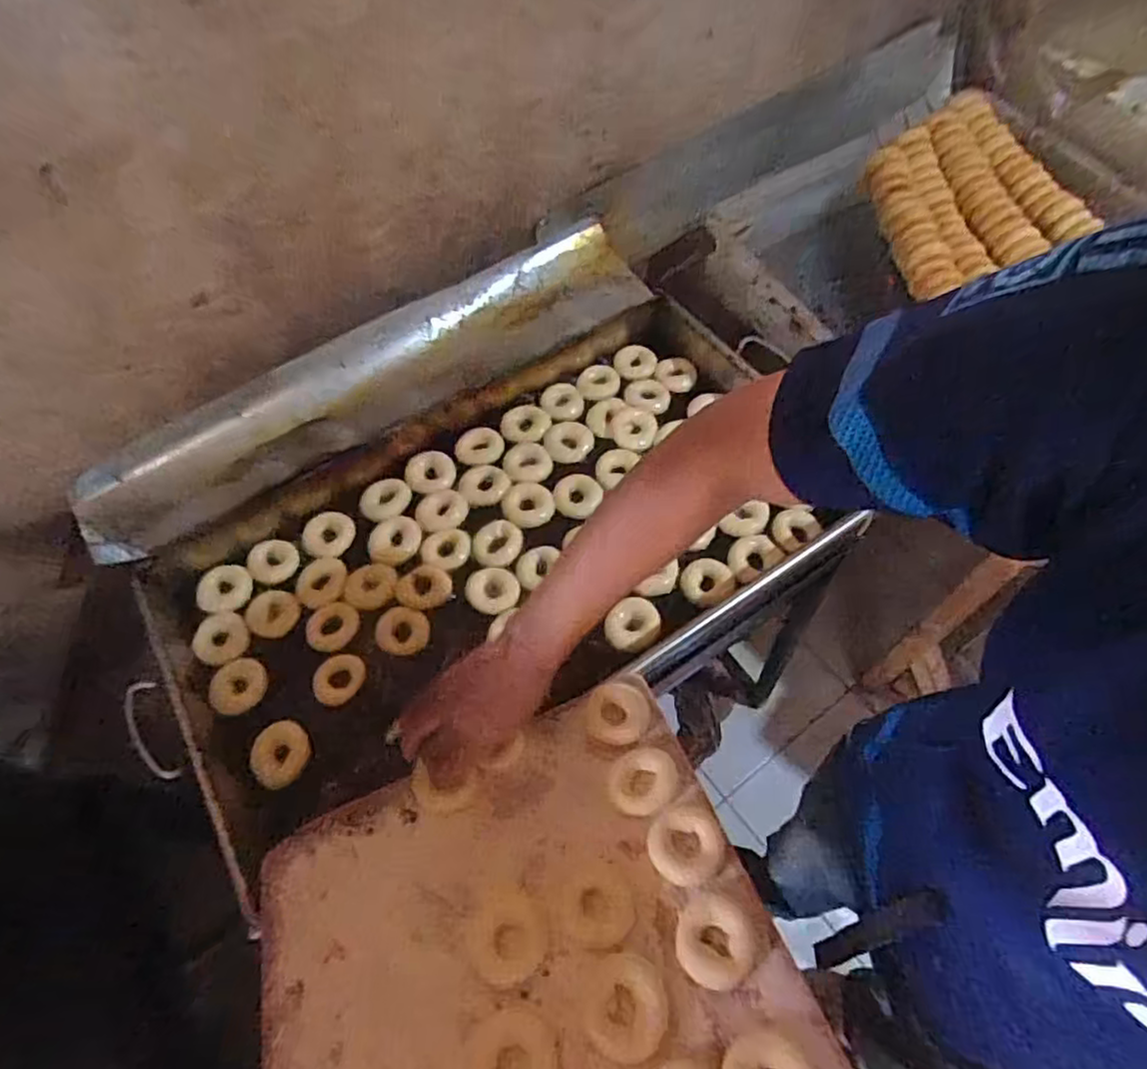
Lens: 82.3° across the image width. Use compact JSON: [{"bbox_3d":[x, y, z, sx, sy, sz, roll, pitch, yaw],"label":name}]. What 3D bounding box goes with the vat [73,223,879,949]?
[{"bbox_3d":[-0.113,-0.047,0.876,0.890,0.177,0.618,-37,64,-17],"label":"vat"}]

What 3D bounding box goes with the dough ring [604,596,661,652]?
[{"bbox_3d":[0.074,0.113,0.816,0.061,0.023,0.064,-2,59,3],"label":"dough ring"}]

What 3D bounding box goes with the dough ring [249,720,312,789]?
[{"bbox_3d":[-0.342,0.255,0.767,0.068,0.013,0.067,-2,59,3],"label":"dough ring"}]

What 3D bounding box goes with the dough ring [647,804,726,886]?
[{"bbox_3d":[0.097,0.266,0.565,0.063,0.026,0.063,-1,59,3],"label":"dough ring"}]

